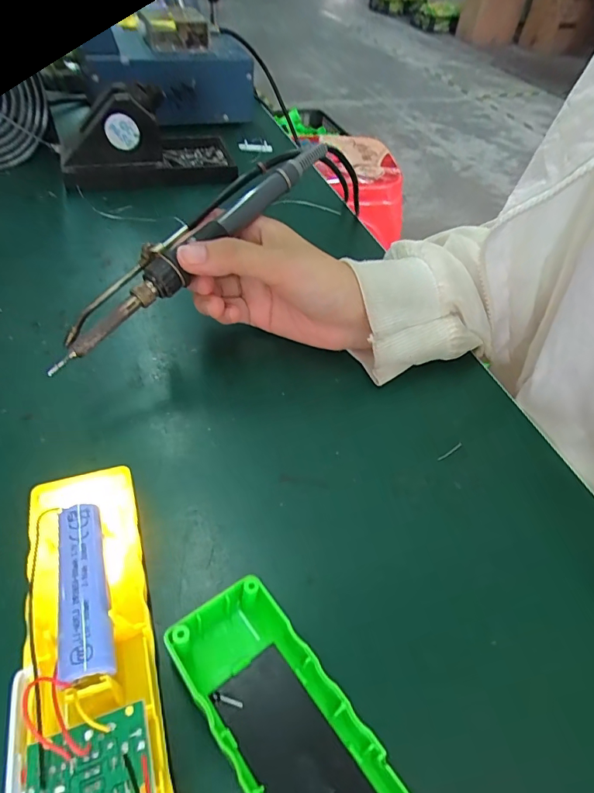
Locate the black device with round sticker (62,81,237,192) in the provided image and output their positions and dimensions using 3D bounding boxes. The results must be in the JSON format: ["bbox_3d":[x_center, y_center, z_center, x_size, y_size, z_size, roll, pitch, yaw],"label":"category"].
[{"bbox_3d":[-0.141,-0.249,0.421,0.158,0.069,0.079,-13,52,-18],"label":"black device with round sticker"}]

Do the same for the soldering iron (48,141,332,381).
[{"bbox_3d":[-0.058,-0.091,0.256,0.031,0.016,0.201,36,72,23],"label":"soldering iron"}]

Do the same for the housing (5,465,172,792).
[{"bbox_3d":[-0.071,0.096,0.158,0.048,0.035,0.161,-11,51,-14],"label":"housing"}]

